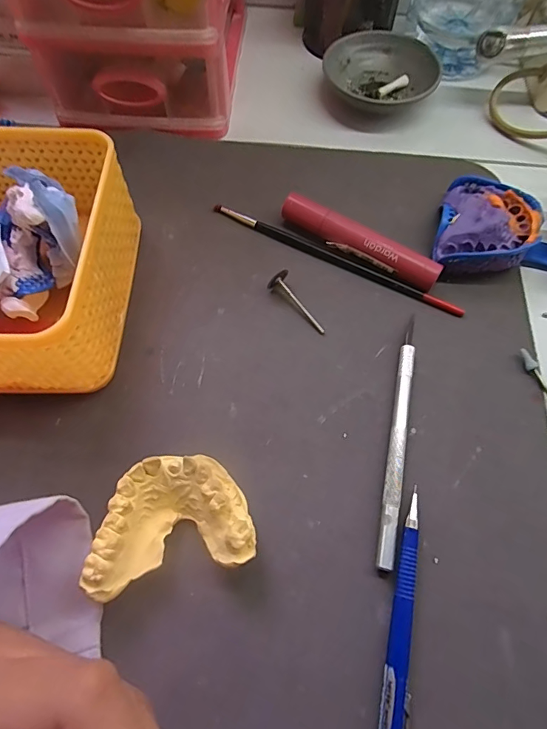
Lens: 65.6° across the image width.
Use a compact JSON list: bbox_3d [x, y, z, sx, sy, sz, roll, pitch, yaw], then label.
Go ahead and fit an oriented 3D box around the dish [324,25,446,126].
[{"bbox_3d":[0.083,-0.233,0.341,0.080,0.028,0.070,-33,69,-15],"label":"dish"}]

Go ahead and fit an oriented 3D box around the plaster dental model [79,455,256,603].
[{"bbox_3d":[-0.045,0.069,0.191,0.065,0.026,0.049,-13,65,-7],"label":"plaster dental model"}]

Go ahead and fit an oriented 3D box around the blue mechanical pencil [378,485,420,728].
[{"bbox_3d":[0.053,0.121,0.177,0.013,0.009,0.127,12,65,5],"label":"blue mechanical pencil"}]

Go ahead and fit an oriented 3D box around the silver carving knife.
[{"bbox_3d":[0.065,0.034,0.219,0.010,0.007,0.133,13,65,5],"label":"silver carving knife"}]

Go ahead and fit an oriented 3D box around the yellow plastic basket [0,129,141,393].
[{"bbox_3d":[-0.149,-0.056,0.228,0.130,0.067,0.133,-1,65,-1],"label":"yellow plastic basket"}]

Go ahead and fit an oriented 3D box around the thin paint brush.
[{"bbox_3d":[0.037,-0.069,0.270,0.171,0.005,0.007,27,67,11],"label":"thin paint brush"}]

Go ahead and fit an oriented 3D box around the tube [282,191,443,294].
[{"bbox_3d":[0.052,-0.075,0.265,0.104,0.020,0.014,30,68,13],"label":"tube"}]

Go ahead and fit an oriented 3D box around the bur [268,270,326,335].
[{"bbox_3d":[0.013,-0.035,0.250,0.014,0.012,0.043,-27,68,-13],"label":"bur"}]

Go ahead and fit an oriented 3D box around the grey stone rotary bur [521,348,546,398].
[{"bbox_3d":[0.148,0.013,0.230,0.006,0.006,0.048,-19,66,-9],"label":"grey stone rotary bur"}]

